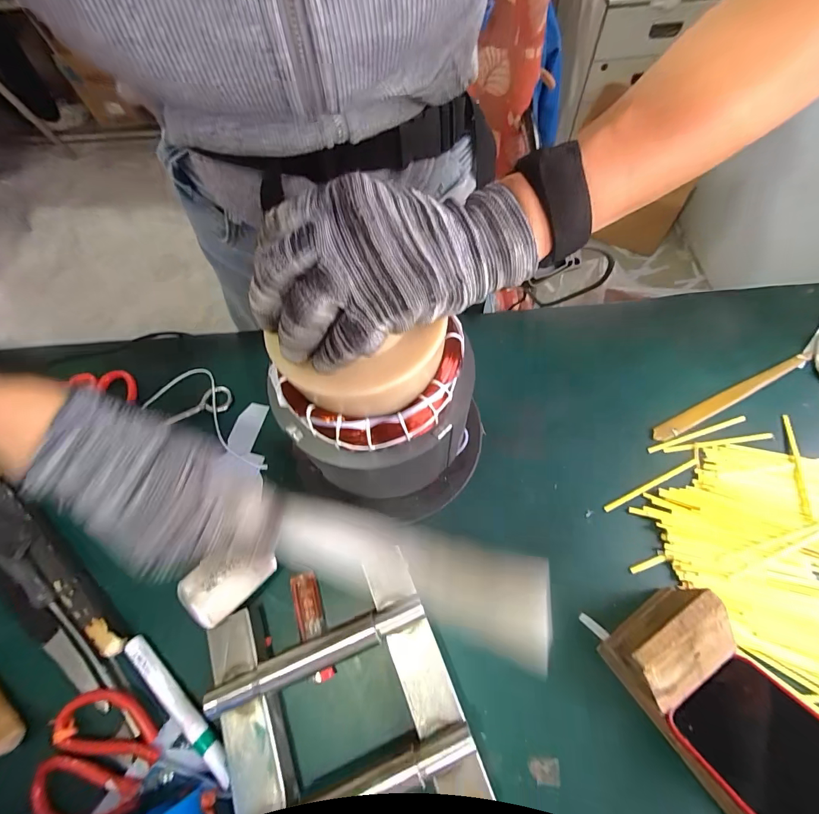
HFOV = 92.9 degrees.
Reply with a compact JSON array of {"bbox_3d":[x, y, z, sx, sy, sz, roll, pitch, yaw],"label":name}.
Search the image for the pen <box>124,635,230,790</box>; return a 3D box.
[{"bbox_3d":[-0.190,0.245,0.318,0.136,0.012,0.017,38,71,19],"label":"pen"}]

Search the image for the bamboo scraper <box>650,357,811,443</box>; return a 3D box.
[{"bbox_3d":[0.346,-0.011,0.417,0.198,0.009,0.018,-25,65,-9],"label":"bamboo scraper"}]

